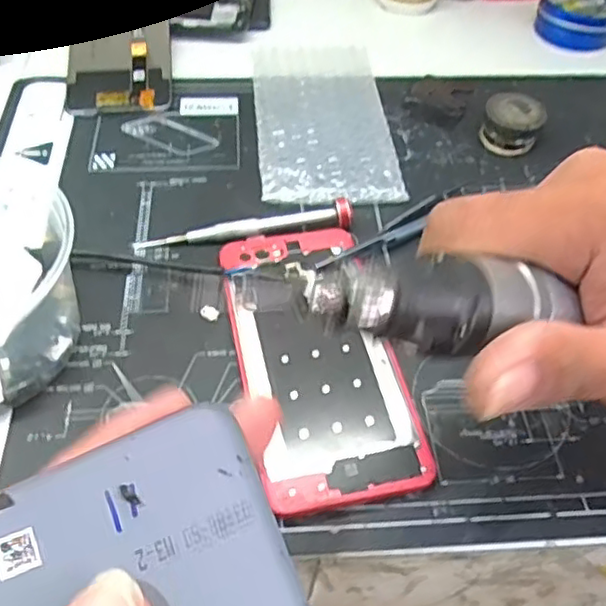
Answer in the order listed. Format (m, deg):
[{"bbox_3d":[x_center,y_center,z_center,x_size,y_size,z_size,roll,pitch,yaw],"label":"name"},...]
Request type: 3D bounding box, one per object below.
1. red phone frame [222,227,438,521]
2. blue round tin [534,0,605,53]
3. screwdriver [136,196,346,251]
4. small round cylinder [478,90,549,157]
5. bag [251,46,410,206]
[{"bbox_3d":[0.005,0.021,0.316,0.070,0.011,0.158,-9,53,-10],"label":"red phone frame"},{"bbox_3d":[0.217,-0.225,0.512,0.060,0.028,0.051,22,54,14],"label":"blue round tin"},{"bbox_3d":[-0.032,-0.045,0.361,0.118,0.015,0.015,-5,53,-6],"label":"screwdriver"},{"bbox_3d":[0.135,-0.116,0.421,0.036,0.029,0.029,19,54,12],"label":"small round cylinder"},{"bbox_3d":[0.013,-0.126,0.433,0.088,0.010,0.168,-3,52,-6],"label":"bag"}]

